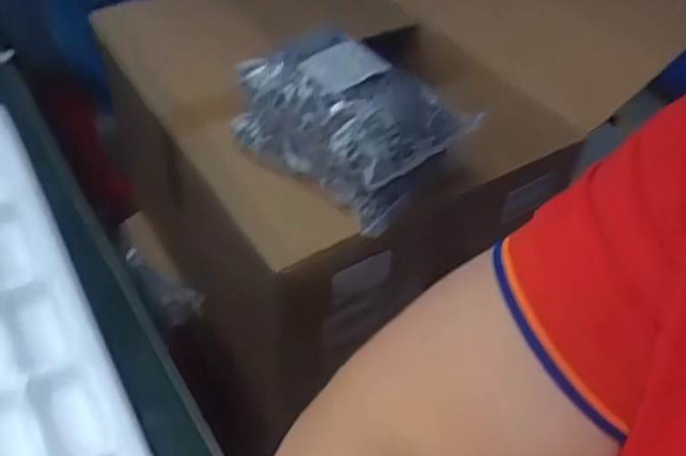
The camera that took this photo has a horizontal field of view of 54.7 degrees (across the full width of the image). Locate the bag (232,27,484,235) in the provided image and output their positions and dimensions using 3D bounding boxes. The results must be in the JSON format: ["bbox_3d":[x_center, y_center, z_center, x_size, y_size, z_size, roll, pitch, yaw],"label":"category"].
[{"bbox_3d":[0.004,-0.106,0.638,0.200,0.105,0.136,30,50,23],"label":"bag"}]

